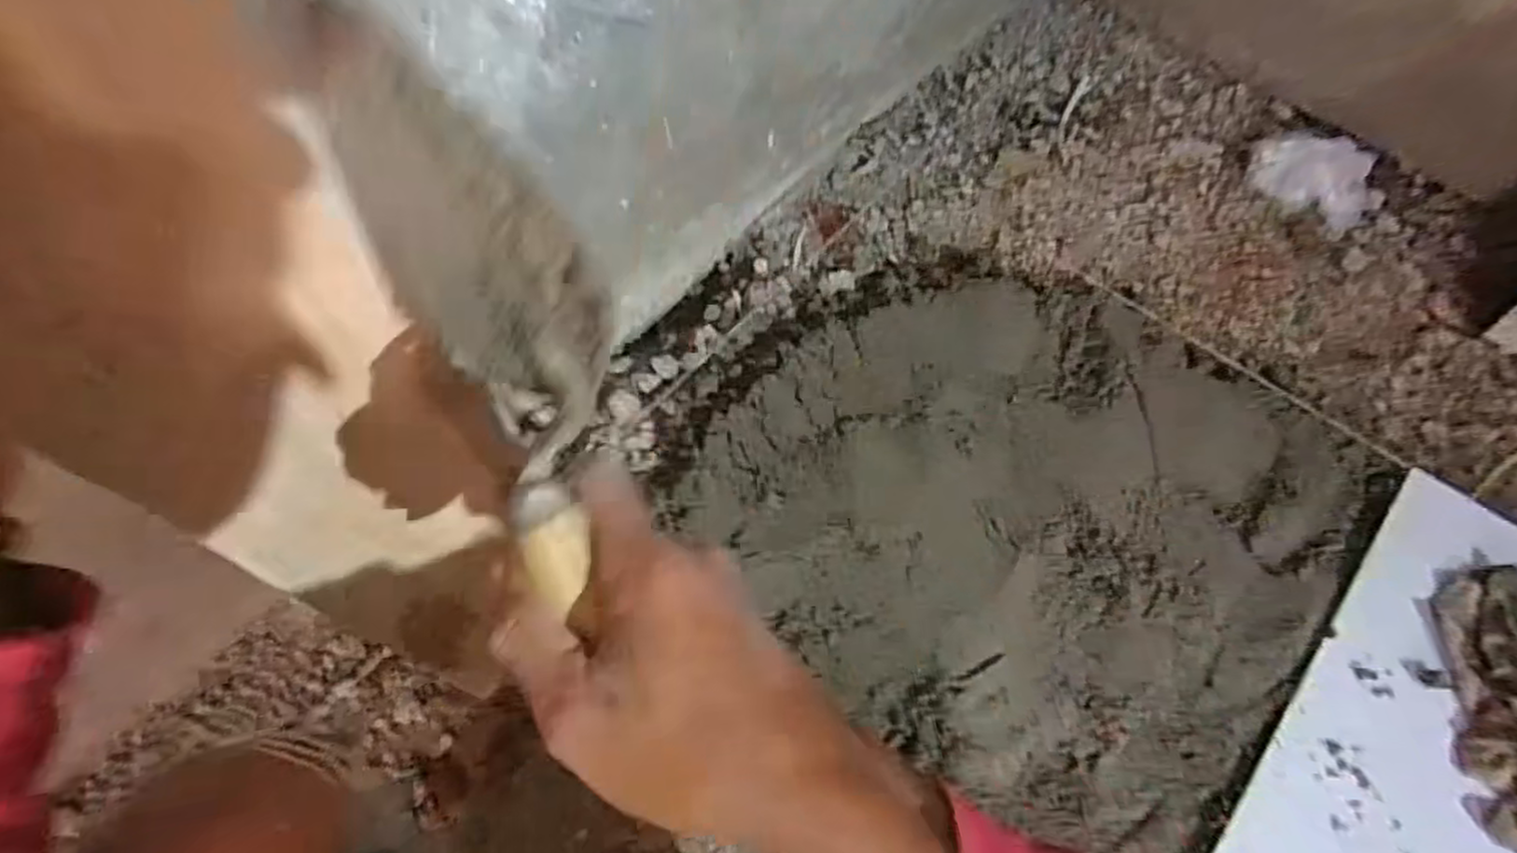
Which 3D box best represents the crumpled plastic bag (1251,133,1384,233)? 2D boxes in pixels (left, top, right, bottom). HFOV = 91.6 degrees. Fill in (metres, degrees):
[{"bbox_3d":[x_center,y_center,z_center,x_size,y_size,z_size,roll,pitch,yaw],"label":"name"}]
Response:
[{"bbox_3d":[0.754,-0.349,0.991,0.154,0.041,0.164,33,65,16],"label":"crumpled plastic bag"}]

